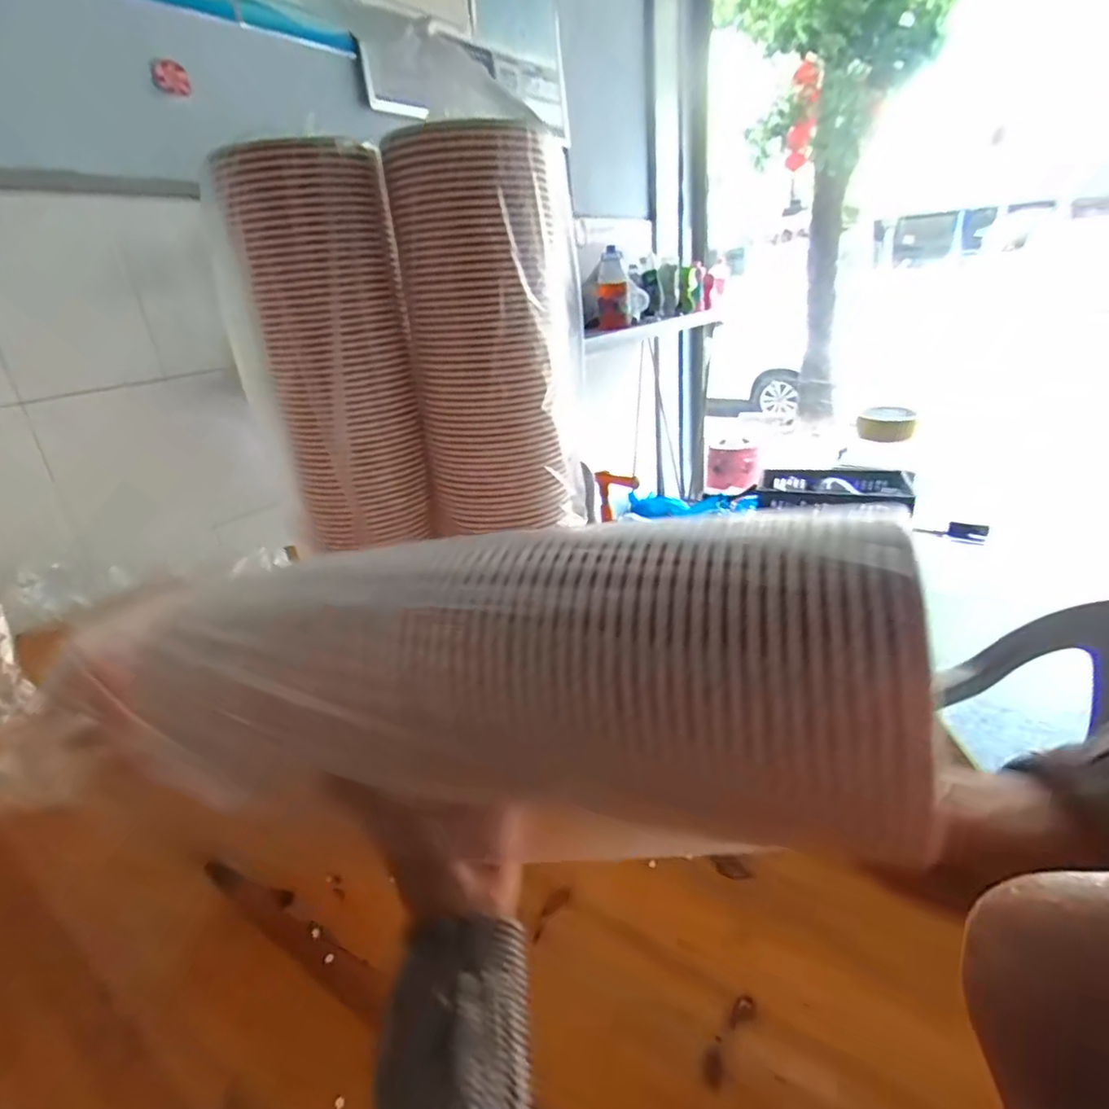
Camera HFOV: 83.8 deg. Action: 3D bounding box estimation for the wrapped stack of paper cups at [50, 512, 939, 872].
[{"bbox_3d":[-0.072,0.060,0.353,0.486,0.125,0.117,-3,22,21],"label":"wrapped stack of paper cups"}]

